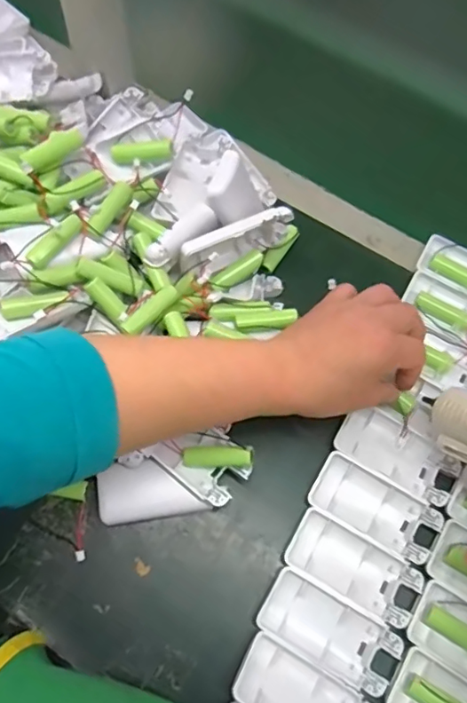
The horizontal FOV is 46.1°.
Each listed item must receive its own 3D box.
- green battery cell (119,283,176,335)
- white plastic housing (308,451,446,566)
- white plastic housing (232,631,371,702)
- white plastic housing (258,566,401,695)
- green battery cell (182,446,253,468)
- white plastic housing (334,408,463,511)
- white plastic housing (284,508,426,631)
[{"bbox_3d":[-0.062,-0.031,0.406,0.014,0.014,0.048,41,73,12],"label":"green battery cell"},{"bbox_3d":[0.106,0.117,0.409,0.094,0.016,0.043,28,70,8],"label":"white plastic housing"},{"bbox_3d":[0.048,0.228,0.356,0.093,0.018,0.042,30,71,8],"label":"white plastic housing"},{"bbox_3d":[0.066,0.191,0.374,0.093,0.013,0.044,30,71,8],"label":"white plastic housing"},{"bbox_3d":[-0.011,0.076,0.396,0.049,0.014,0.014,-2,65,14],"label":"green battery cell"},{"bbox_3d":[0.126,0.079,0.421,0.092,0.011,0.045,30,71,8],"label":"white plastic housing"},{"bbox_3d":[0.086,0.155,0.392,0.094,0.015,0.044,28,71,8],"label":"white plastic housing"}]

